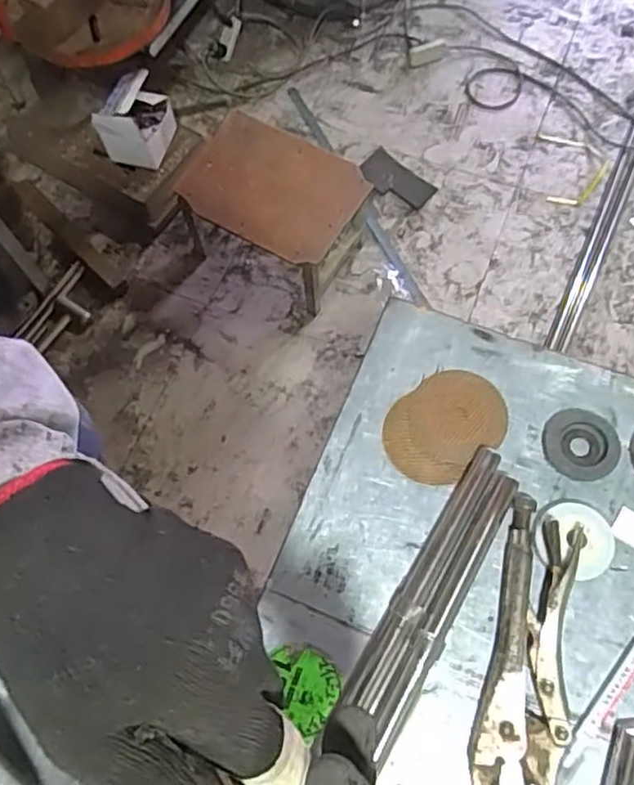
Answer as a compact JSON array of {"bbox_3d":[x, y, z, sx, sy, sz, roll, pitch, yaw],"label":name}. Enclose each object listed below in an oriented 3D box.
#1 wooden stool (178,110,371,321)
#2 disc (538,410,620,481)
[{"bbox_3d":[-0.104,-0.411,1.509,0.409,0.264,0.283,29,73,13],"label":"wooden stool"},{"bbox_3d":[0.221,0.044,0.539,0.061,0.009,0.059,-1,69,2],"label":"disc"}]

